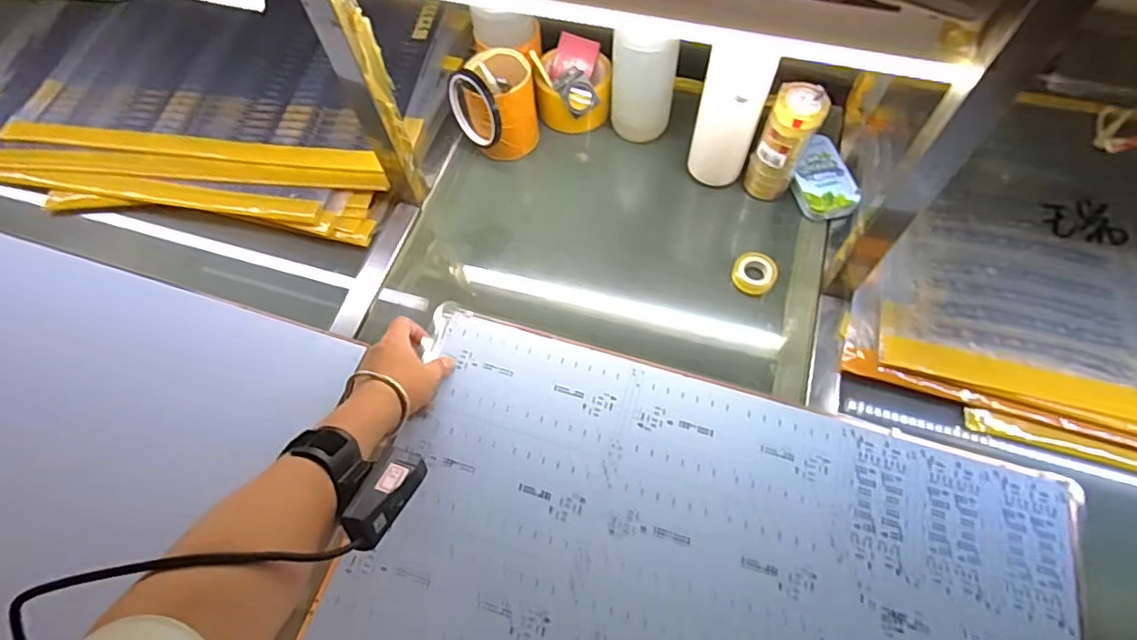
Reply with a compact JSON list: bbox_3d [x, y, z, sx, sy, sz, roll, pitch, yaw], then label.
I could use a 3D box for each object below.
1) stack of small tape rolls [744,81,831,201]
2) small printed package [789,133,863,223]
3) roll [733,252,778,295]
[{"bbox_3d":[0.240,-0.195,0.631,0.055,0.136,0.044,26,68,13],"label":"stack of small tape rolls"},{"bbox_3d":[0.300,-0.170,0.678,0.067,0.029,0.107,-5,65,-1],"label":"small printed package"},{"bbox_3d":[0.209,-0.054,0.628,0.047,0.025,0.041,32,70,15],"label":"roll"}]

